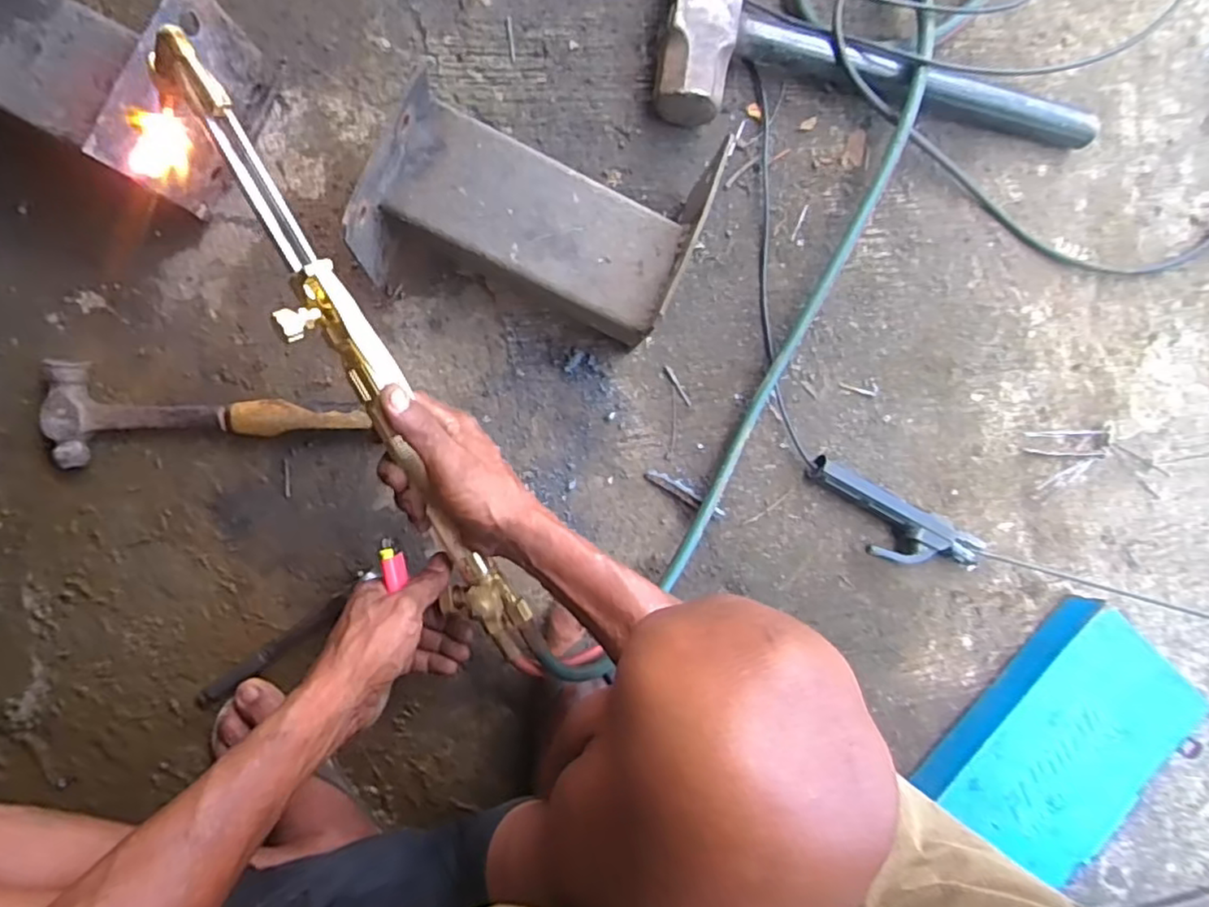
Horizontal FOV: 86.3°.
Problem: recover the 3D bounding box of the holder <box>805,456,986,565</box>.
[{"bbox_3d":[0.279,0.072,0.636,0.191,0.036,0.062,28,89,-6],"label":"holder"}]

